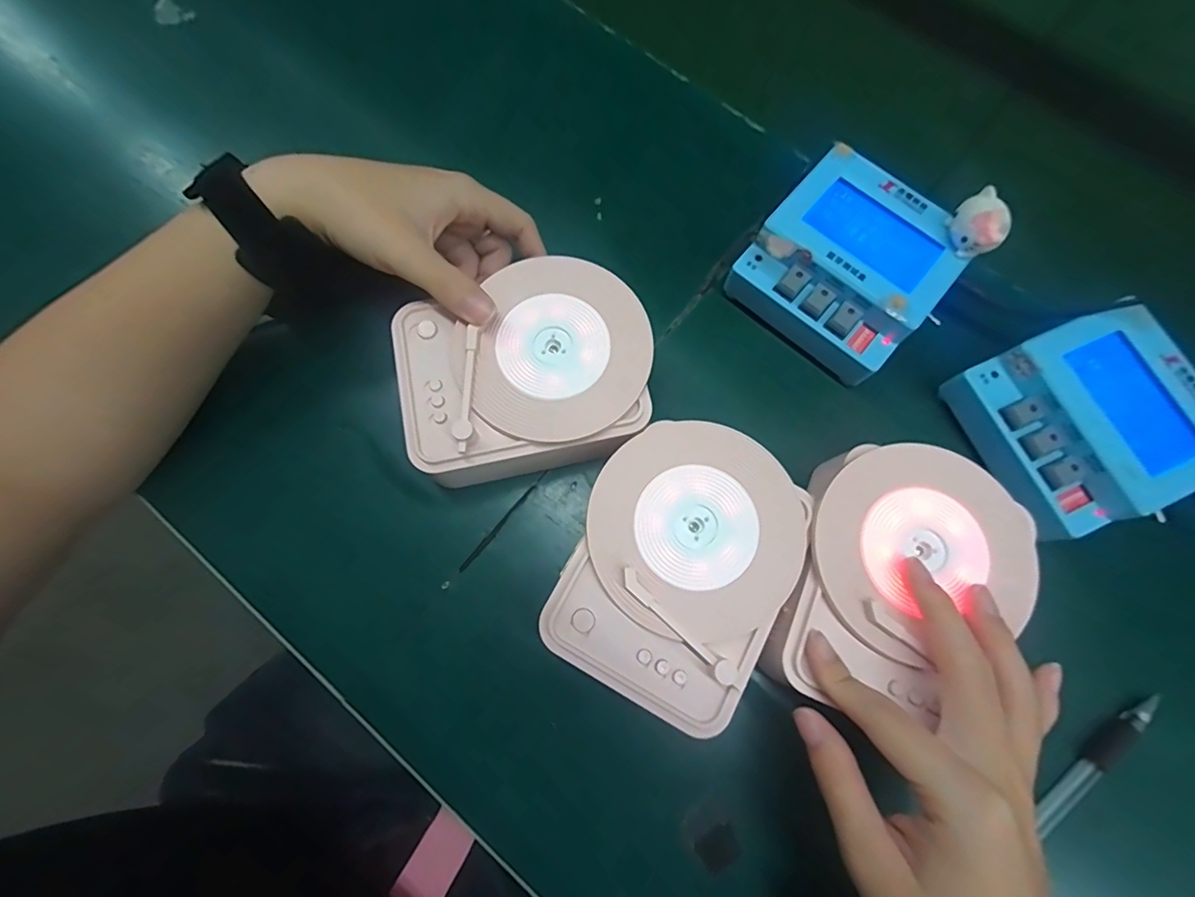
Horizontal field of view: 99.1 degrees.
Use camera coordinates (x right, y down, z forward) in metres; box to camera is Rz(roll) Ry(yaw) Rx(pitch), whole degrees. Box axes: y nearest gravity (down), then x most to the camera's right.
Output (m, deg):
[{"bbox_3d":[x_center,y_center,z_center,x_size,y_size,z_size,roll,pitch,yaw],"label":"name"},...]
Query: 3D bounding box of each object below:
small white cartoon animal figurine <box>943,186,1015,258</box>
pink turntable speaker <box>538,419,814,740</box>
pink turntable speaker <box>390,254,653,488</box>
[{"bbox_3d":[0.201,-0.117,0.271,0.021,0.028,0.028,-38,79,-10],"label":"small white cartoon animal figurine"},{"bbox_3d":[0.039,0.057,0.257,0.100,0.056,0.128,30,76,7],"label":"pink turntable speaker"},{"bbox_3d":[-0.038,-0.040,0.281,0.131,0.055,0.102,-12,75,-4],"label":"pink turntable speaker"}]

